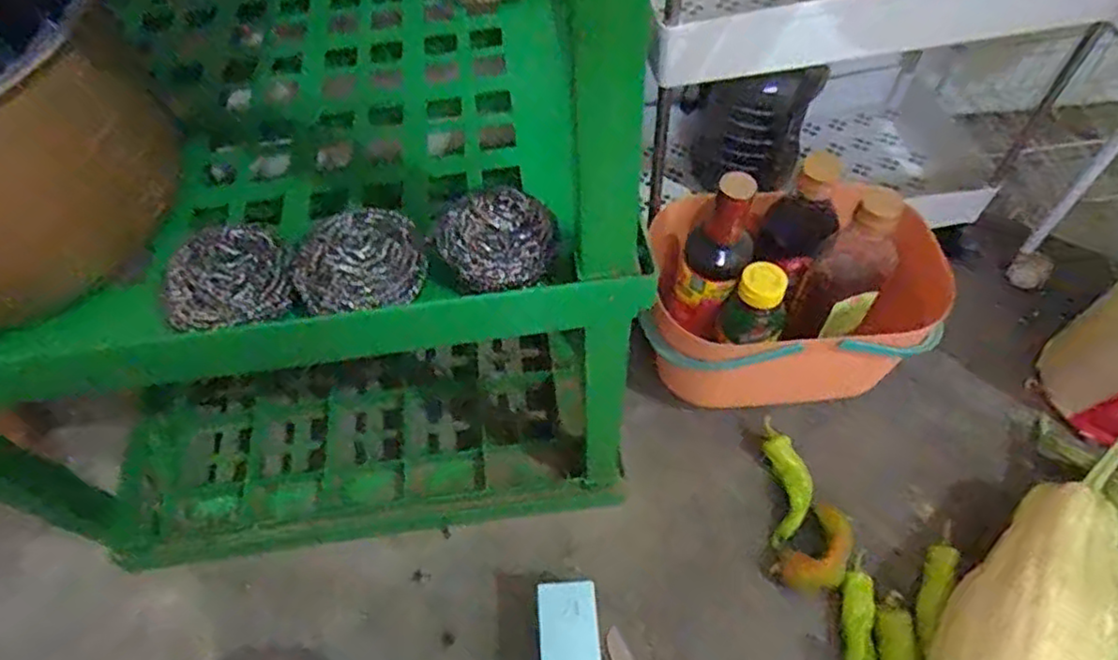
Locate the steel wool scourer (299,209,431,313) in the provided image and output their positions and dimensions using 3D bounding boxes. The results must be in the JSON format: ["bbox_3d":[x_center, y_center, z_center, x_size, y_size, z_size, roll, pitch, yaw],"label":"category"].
[{"bbox_3d":[-0.107,-0.038,0.356,0.066,0.032,0.052,-19,59,-8],"label":"steel wool scourer"}]

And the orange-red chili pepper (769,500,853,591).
[{"bbox_3d":[0.237,0.202,0.604,0.050,0.024,0.080,36,67,23],"label":"orange-red chili pepper"}]

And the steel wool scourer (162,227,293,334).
[{"bbox_3d":[-0.181,-0.029,0.360,0.059,0.026,0.055,-24,59,-11],"label":"steel wool scourer"}]

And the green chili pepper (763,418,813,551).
[{"bbox_3d":[0.221,0.144,0.646,0.039,0.018,0.120,0,58,4],"label":"green chili pepper"}]

